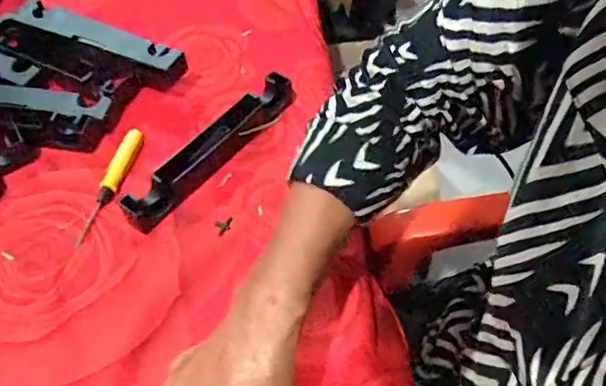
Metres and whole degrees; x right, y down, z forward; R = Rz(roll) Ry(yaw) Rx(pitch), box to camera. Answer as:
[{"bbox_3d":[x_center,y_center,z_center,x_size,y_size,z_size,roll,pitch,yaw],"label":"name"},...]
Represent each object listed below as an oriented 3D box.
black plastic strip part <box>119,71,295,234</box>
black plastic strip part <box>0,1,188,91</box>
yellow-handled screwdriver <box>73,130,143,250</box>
[{"bbox_3d":[-0.080,-0.042,0.504,0.028,0.030,0.192,33,63,23],"label":"black plastic strip part"},{"bbox_3d":[-0.226,-0.146,0.564,0.214,0.030,0.064,17,58,17],"label":"black plastic strip part"},{"bbox_3d":[-0.167,-0.009,0.491,0.016,0.011,0.121,10,56,10],"label":"yellow-handled screwdriver"}]

